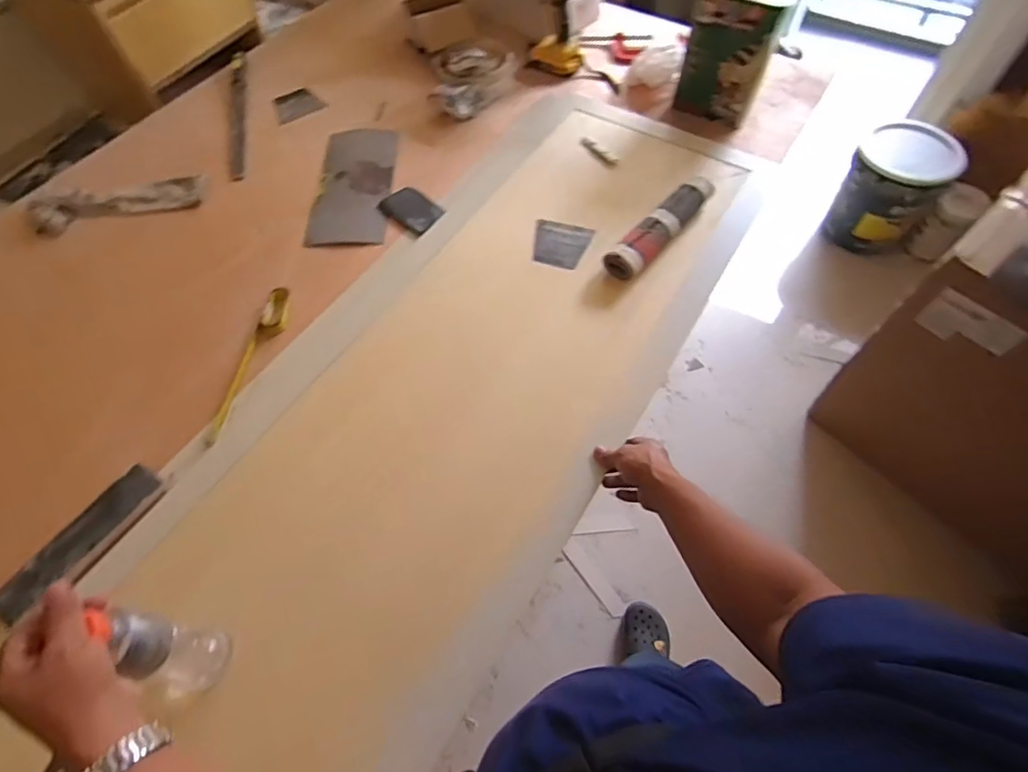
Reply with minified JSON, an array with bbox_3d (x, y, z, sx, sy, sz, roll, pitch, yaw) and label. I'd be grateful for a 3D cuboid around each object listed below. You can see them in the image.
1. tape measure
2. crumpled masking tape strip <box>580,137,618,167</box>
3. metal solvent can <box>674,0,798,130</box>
[{"bbox_3d":[-0.402,-0.039,0.833,0.046,0.018,0.279,8,60,6],"label":"tape measure"},{"bbox_3d":[0.163,-0.453,1.044,0.026,0.006,0.100,-33,64,-16],"label":"crumpled masking tape strip"},{"bbox_3d":[0.413,-0.643,1.038,0.164,0.216,0.113,21,62,13],"label":"metal solvent can"}]

